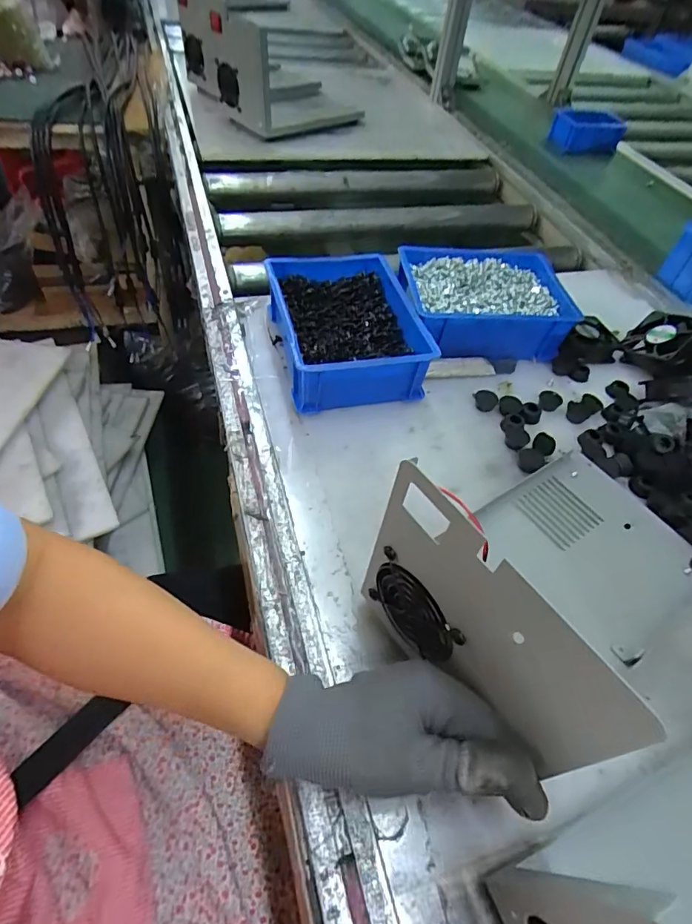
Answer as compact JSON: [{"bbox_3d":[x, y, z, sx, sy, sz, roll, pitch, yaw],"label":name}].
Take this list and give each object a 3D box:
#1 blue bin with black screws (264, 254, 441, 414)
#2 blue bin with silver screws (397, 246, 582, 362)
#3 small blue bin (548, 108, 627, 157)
[{"bbox_3d":[0.004,-0.148,0.545,0.153,0.070,0.195,-8,53,-14],"label":"blue bin with black screws"},{"bbox_3d":[0.168,-0.197,0.603,0.204,0.062,0.156,0,52,-8],"label":"blue bin with silver screws"},{"bbox_3d":[0.538,-0.730,1.086,0.164,0.070,0.059,5,51,-2],"label":"small blue bin"}]

